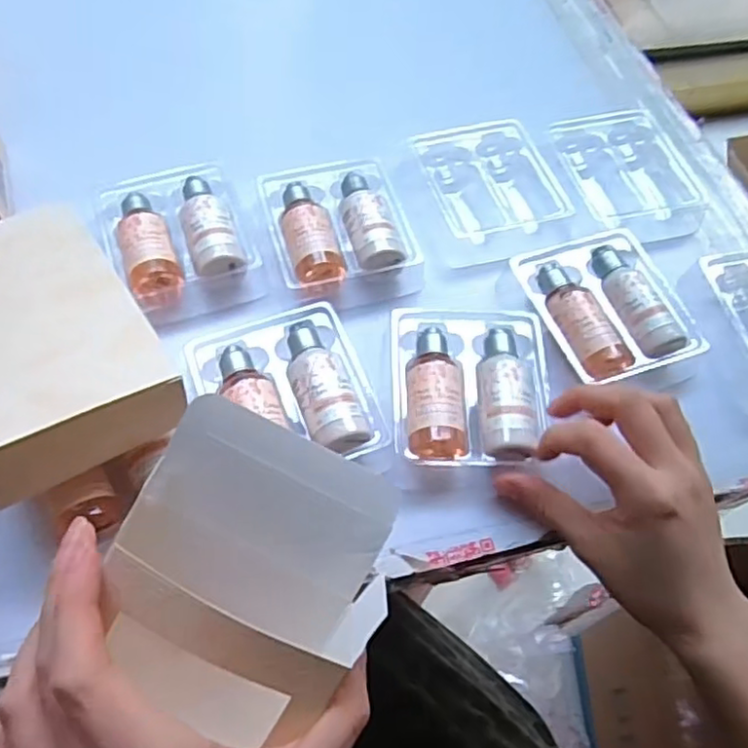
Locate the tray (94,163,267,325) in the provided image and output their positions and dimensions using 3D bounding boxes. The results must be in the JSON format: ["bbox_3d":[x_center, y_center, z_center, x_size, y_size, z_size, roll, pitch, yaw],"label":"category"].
[{"bbox_3d":[-0.120,-0.087,0.401,0.081,0.032,0.104,-19,62,-15],"label":"tray"}]

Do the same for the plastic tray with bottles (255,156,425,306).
[{"bbox_3d":[-0.024,-0.093,0.410,0.082,0.029,0.104,-14,61,-12],"label":"plastic tray with bottles"}]

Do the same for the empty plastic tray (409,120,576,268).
[{"bbox_3d":[0.078,-0.128,0.440,0.084,0.021,0.108,-13,61,-12],"label":"empty plastic tray"}]

